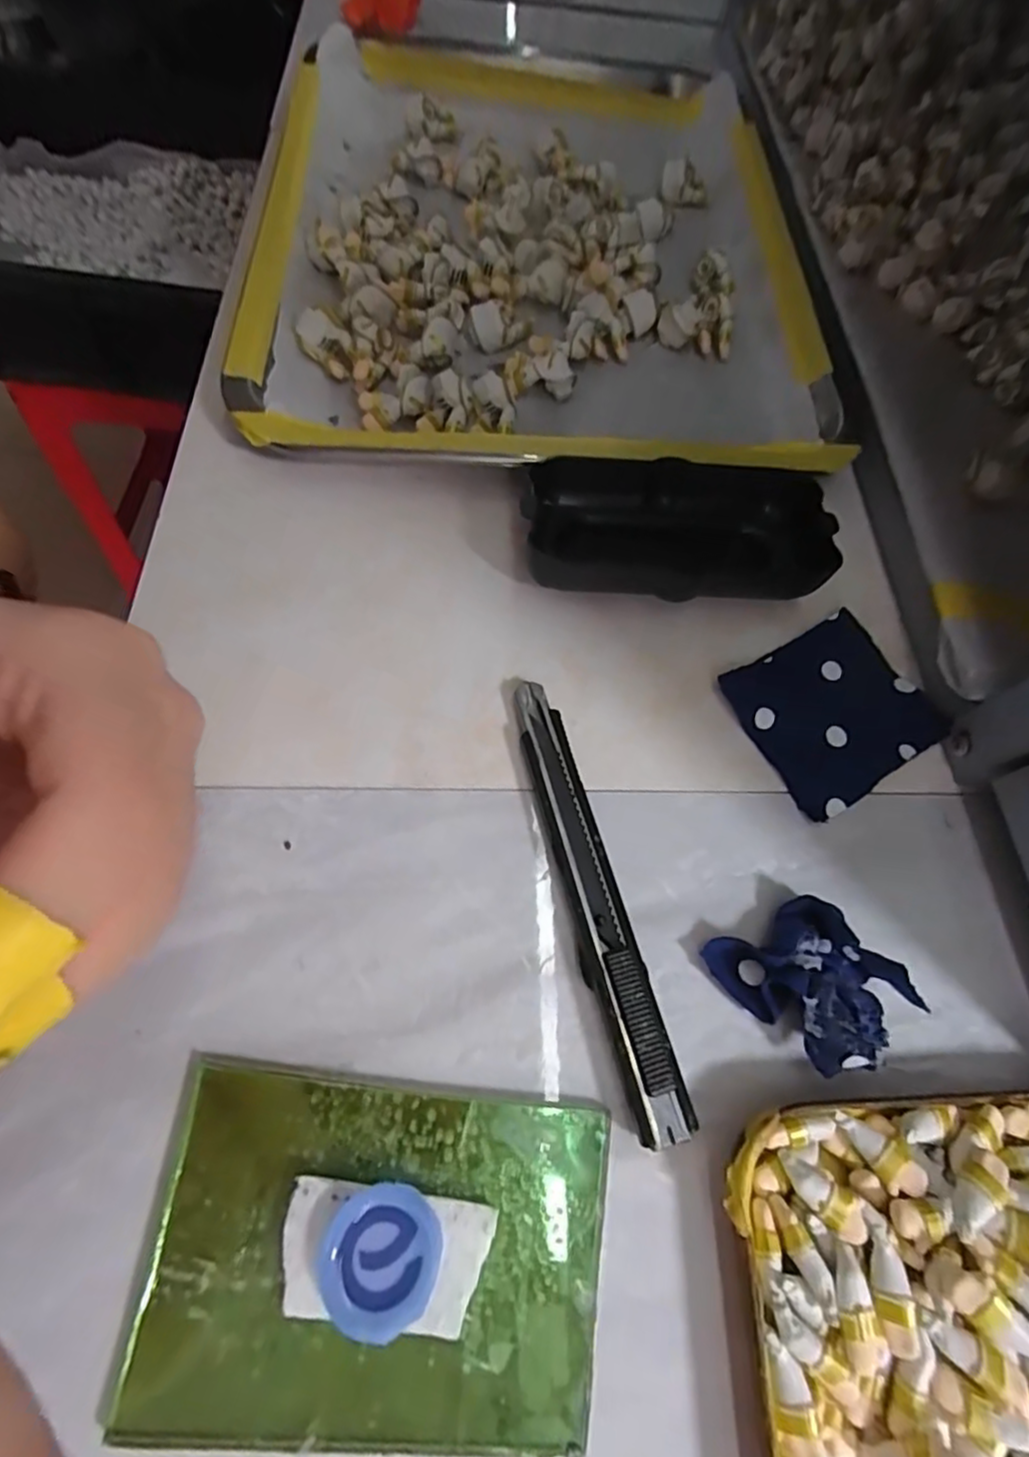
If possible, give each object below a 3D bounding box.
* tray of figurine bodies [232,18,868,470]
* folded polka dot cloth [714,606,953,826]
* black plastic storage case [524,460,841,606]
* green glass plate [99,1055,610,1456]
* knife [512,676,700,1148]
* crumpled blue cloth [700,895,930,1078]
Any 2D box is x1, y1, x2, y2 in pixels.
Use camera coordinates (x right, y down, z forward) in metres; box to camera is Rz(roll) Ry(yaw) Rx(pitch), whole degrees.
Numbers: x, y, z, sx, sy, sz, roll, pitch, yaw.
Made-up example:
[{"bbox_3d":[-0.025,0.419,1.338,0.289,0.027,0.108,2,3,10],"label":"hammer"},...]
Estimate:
[{"bbox_3d":[0.005,-0.246,0.292,0.255,0.032,0.331,-1,66,-6],"label":"tray of figurine bodies"},{"bbox_3d":[0.114,-0.007,0.211,0.067,0.006,0.057,-27,71,-16],"label":"folded polka dot cloth"},{"bbox_3d":[0.063,-0.076,0.224,0.112,0.029,0.046,3,65,-4],"label":"black plastic storage case"},{"bbox_3d":[-0.032,0.123,0.138,0.104,0.008,0.067,8,65,-1],"label":"green glass plate"},{"bbox_3d":[0.022,0.046,0.176,0.016,0.010,0.132,-11,66,-8],"label":"knife"},{"bbox_3d":[0.083,0.070,0.168,0.037,0.015,0.045,-40,75,-20],"label":"crumpled blue cloth"}]

